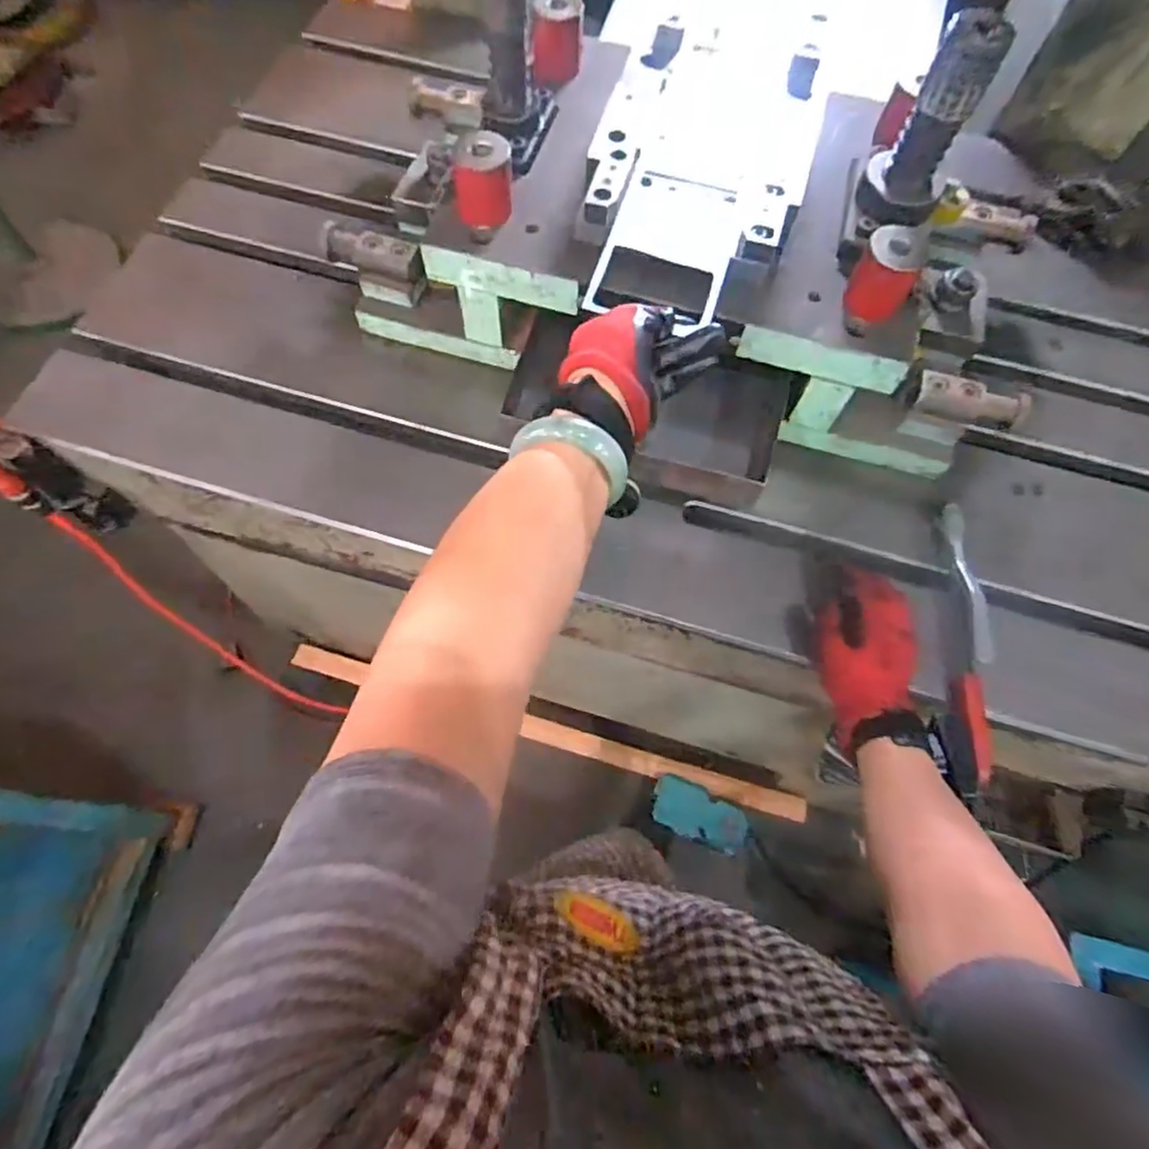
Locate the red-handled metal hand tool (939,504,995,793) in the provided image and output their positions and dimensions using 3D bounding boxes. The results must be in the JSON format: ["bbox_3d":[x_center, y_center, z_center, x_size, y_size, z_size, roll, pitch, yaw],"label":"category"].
[{"bbox_3d":[0.366,0.061,0.612,0.044,0.029,0.273,12,66,2],"label":"red-handled metal hand tool"}]

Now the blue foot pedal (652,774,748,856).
[{"bbox_3d":[0.259,0.485,1.324,0.201,0.037,0.103,31,67,-11],"label":"blue foot pedal"}]

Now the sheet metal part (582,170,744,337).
[{"bbox_3d":[0.079,-0.264,0.533,0.098,0.015,0.148,18,66,5],"label":"sheet metal part"}]

